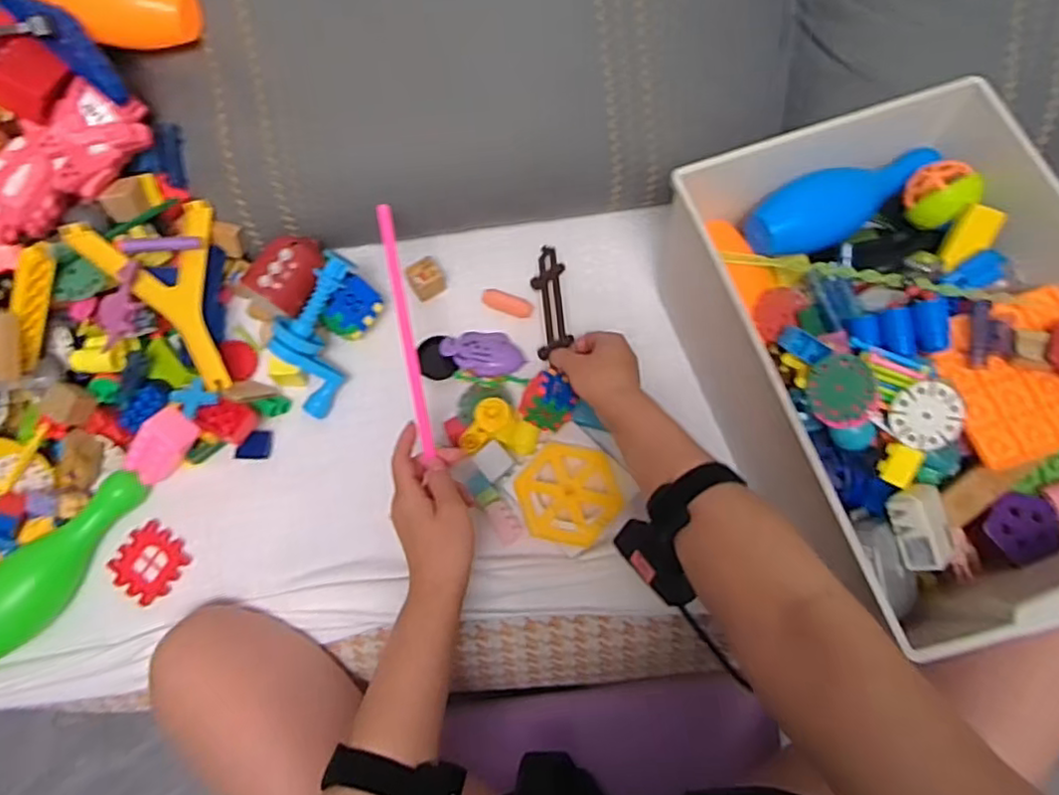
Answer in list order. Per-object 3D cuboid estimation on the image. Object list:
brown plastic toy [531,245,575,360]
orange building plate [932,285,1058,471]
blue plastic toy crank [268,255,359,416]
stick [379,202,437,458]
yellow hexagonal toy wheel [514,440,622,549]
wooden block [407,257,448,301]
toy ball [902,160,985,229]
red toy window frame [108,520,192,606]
[{"bbox_3d":[0.021,-0.098,0.662,0.009,0.043,0.115,11,65,-37],"label":"brown plastic toy"},{"bbox_3d":[0.402,-0.018,0.535,0.127,0.016,0.124,-19,71,0],"label":"orange building plate"},{"bbox_3d":[-0.207,-0.061,0.629,0.062,0.047,0.157,8,100,1],"label":"blue plastic toy crank"},{"bbox_3d":[-0.106,-0.059,0.568,0.012,0.012,0.228,-12,76,-4],"label":"stick"},{"bbox_3d":[0.036,0.088,0.616,0.092,0.016,0.097,40,77,10],"label":"yellow hexagonal toy wheel"},{"bbox_3d":[-0.105,-0.125,0.687,0.037,0.027,0.033,-27,76,-8],"label":"wooden block"},{"bbox_3d":[0.362,-0.181,0.583,0.049,0.042,0.053,0,74,-1],"label":"toy ball"},{"bbox_3d":[-0.351,0.153,0.611,0.060,0.005,0.062,32,76,8],"label":"red toy window frame"}]

